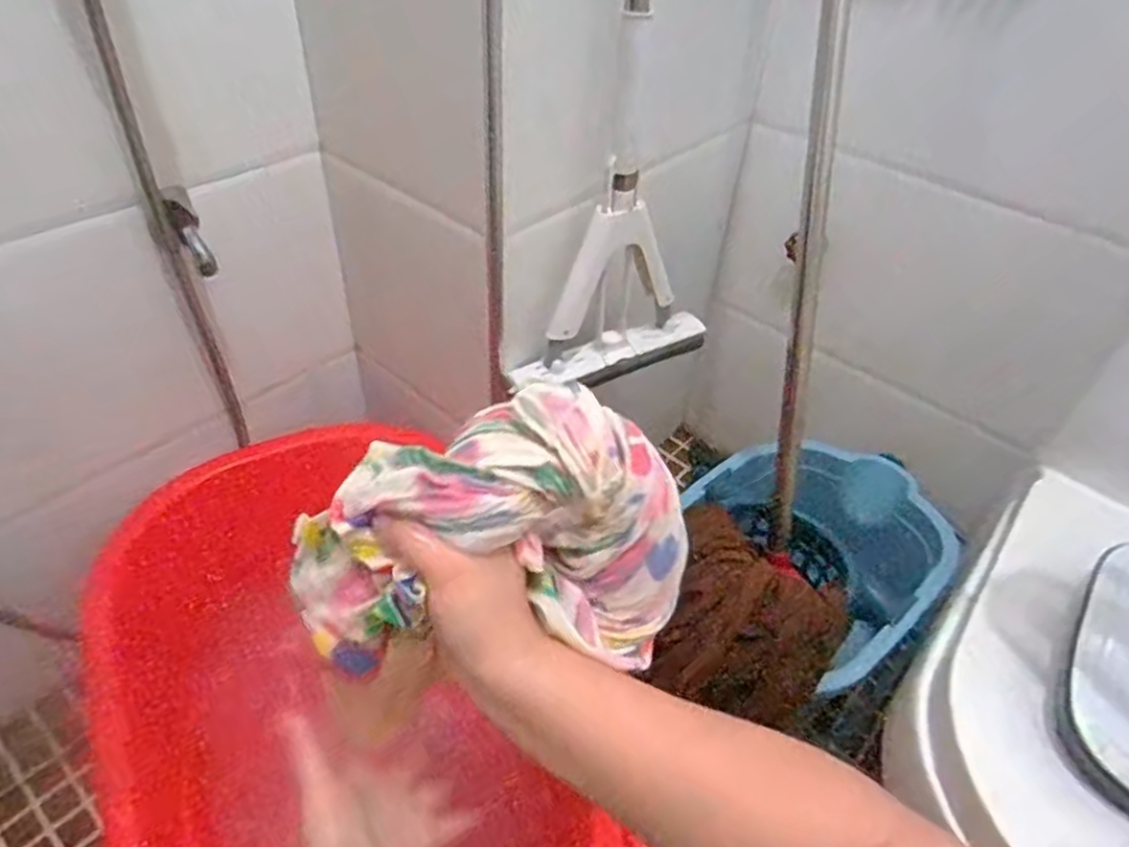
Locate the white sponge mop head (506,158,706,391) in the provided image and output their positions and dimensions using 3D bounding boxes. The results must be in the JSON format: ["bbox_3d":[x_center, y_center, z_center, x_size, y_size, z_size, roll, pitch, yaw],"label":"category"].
[{"bbox_3d":[0.069,-0.163,0.802,0.248,0.237,0.057,-22,49,-25],"label":"white sponge mop head"}]

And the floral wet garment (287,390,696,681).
[{"bbox_3d":[-0.040,0.059,0.396,0.216,0.124,0.092,-1,43,-5],"label":"floral wet garment"}]

